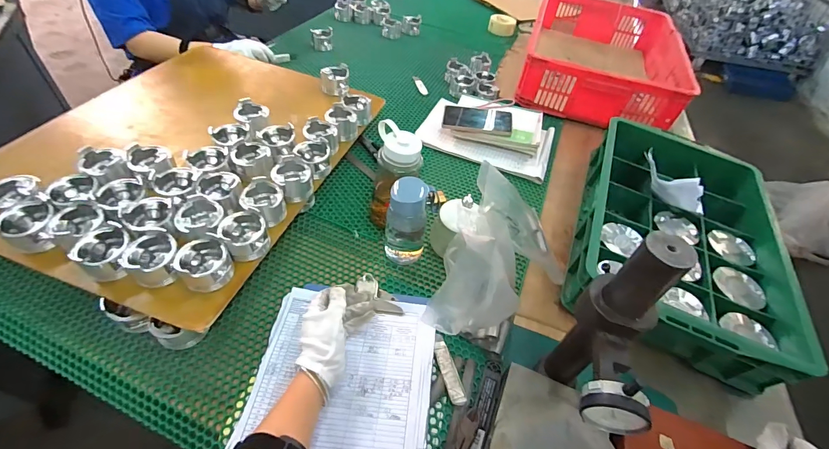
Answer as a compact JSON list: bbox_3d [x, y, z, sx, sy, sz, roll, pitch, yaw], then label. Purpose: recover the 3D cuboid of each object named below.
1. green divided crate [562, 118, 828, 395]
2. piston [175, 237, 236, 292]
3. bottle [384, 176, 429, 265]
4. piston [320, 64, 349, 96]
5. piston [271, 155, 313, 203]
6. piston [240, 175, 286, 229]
[{"bbox_3d":[0.501,0.003,0.702,0.338,0.111,0.549,24,49,11],"label":"green divided crate"},{"bbox_3d":[-0.288,0.058,0.509,0.061,0.044,0.064,-32,61,-32],"label":"piston"},{"bbox_3d":[-0.015,-0.003,0.606,0.070,0.148,0.058,7,48,-4],"label":"bottle"},{"bbox_3d":[-0.188,-0.343,0.879,0.068,0.047,0.059,-4,50,-14],"label":"piston"},{"bbox_3d":[-0.208,-0.075,0.632,0.064,0.050,0.071,-9,51,-18],"label":"piston"},{"bbox_3d":[-0.241,-0.035,0.589,0.065,0.053,0.064,23,49,10],"label":"piston"}]

